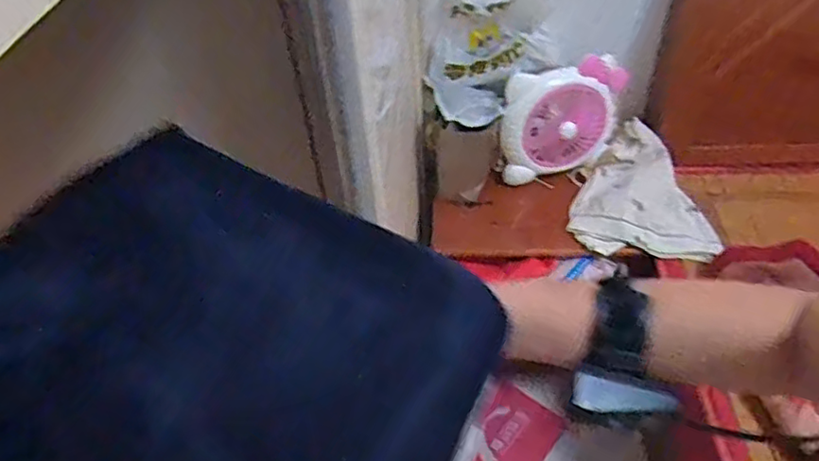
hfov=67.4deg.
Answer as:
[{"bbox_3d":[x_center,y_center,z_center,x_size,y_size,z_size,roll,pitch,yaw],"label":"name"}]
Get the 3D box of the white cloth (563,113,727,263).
[{"bbox_3d":[0.486,-0.085,1.251,0.277,0.104,0.305,11,46,15],"label":"white cloth"}]

